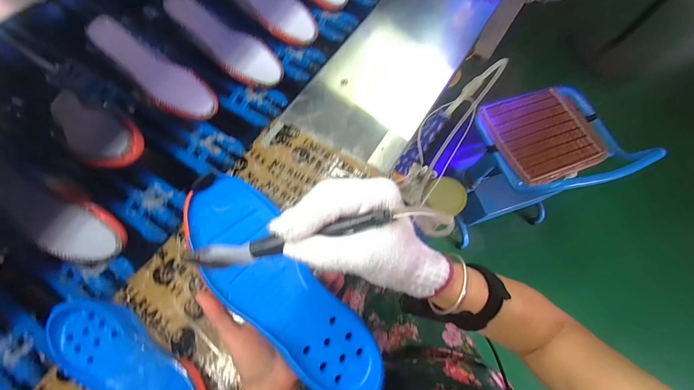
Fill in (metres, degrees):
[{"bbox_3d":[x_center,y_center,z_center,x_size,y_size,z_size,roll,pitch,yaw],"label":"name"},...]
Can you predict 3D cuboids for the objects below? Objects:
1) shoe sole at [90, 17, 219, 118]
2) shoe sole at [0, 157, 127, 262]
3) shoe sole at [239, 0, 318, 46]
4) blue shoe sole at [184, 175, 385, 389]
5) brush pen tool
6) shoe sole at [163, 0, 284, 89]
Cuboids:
[{"bbox_3d":[-0.364,-0.233,0.550,0.244,0.023,0.086,38,71,-13],"label":"shoe sole"},{"bbox_3d":[-0.472,0.024,0.462,0.237,0.044,0.086,38,71,-9],"label":"shoe sole"},{"bbox_3d":[-0.179,-0.416,0.637,0.247,0.028,0.090,36,71,-10],"label":"shoe sole"},{"bbox_3d":[-0.069,0.098,0.301,0.090,0.027,0.264,-40,87,-14],"label":"blue shoe sole"},{"bbox_3d":[-0.044,0.035,0.230,0.160,0.022,0.015,-14,68,4],"label":"brush pen tool"},{"bbox_3d":[-0.250,-0.309,0.593,0.253,0.024,0.090,35,71,-11],"label":"shoe sole"}]

